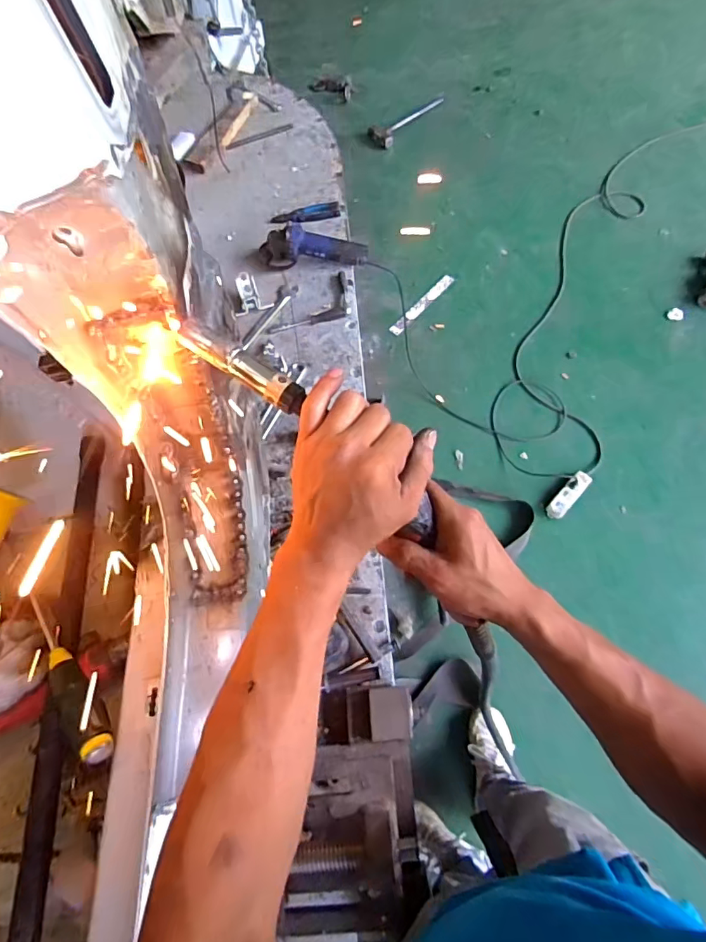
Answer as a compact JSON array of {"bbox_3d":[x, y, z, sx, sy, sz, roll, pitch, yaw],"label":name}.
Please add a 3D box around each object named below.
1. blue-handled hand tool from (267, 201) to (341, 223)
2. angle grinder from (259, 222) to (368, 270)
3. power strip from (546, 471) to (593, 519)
[{"bbox_3d":[-0.138,-0.749,1.402,0.200,0.014,0.064,-13,66,-1],"label":"blue-handled hand tool"},{"bbox_3d":[-0.107,-0.595,1.283,0.285,0.099,0.086,4,66,7],"label":"angle grinder"},{"bbox_3d":[0.681,0.077,1.514,0.056,0.026,0.176,41,83,19],"label":"power strip"}]

